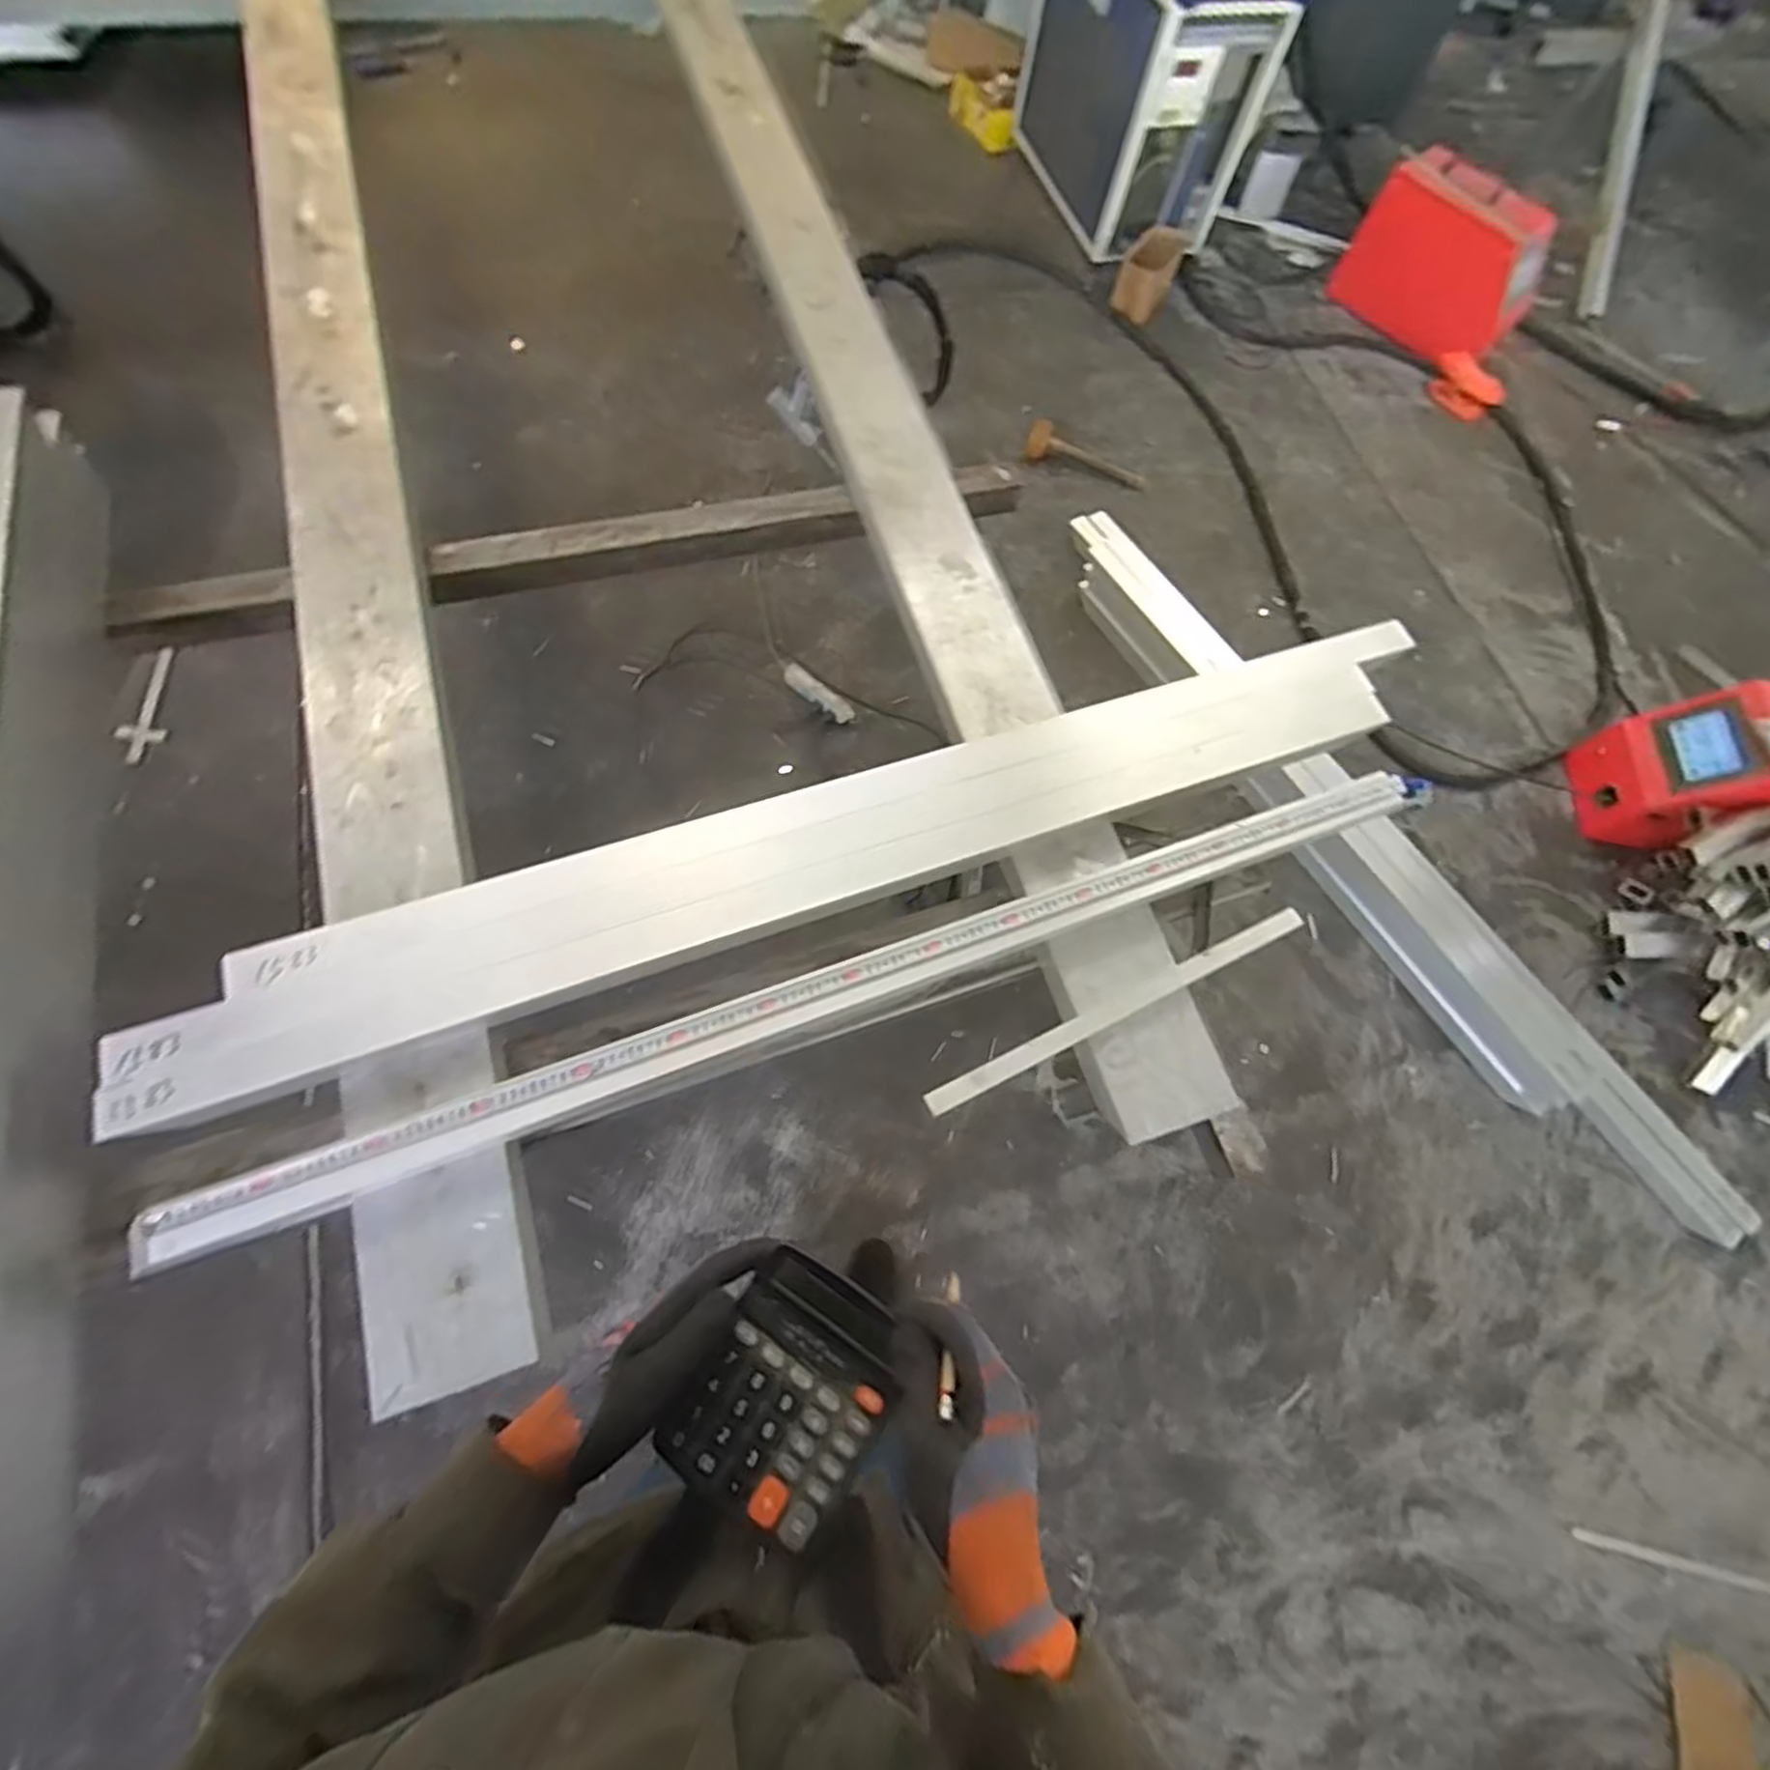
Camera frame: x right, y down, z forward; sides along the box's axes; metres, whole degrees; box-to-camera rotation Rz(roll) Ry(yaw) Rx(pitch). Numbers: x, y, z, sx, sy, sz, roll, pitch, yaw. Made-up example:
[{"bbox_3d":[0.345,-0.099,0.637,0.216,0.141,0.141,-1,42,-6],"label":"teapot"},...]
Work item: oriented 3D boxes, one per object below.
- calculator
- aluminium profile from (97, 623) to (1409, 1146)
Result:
[{"bbox_3d":[-0.057,0.310,0.452,0.105,0.014,0.134,30,73,12],"label":"calculator"},{"bbox_3d":[0.002,-0.073,0.907,1.617,0.071,0.160,-18,78,-13],"label":"aluminium profile"}]

